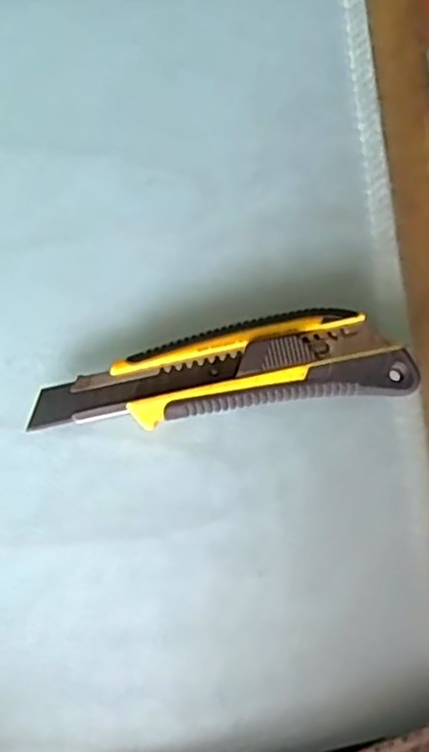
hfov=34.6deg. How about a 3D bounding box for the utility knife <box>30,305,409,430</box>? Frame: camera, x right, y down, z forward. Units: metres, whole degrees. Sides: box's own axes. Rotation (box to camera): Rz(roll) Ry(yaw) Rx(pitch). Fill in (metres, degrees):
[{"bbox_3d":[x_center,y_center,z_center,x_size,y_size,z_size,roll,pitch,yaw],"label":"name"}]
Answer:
[{"bbox_3d":[0.002,-0.002,0.312,0.163,0.030,0.042,-7,77,-2],"label":"utility knife"}]

